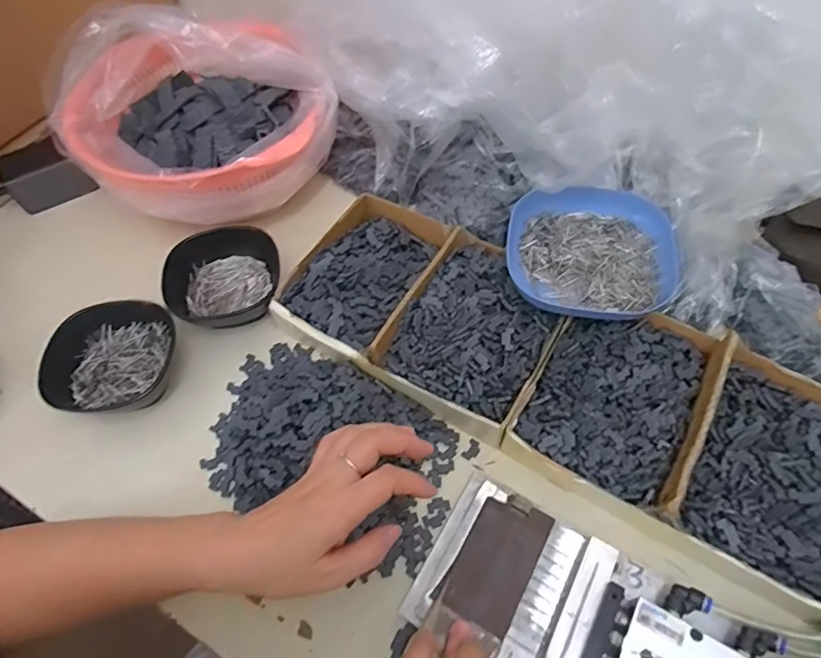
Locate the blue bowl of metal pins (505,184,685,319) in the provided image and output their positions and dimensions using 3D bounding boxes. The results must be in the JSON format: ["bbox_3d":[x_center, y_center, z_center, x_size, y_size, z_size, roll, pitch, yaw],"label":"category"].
[{"bbox_3d":[0.166,-0.068,0.489,0.147,0.037,0.136,-1,57,2],"label":"blue bowl of metal pins"}]

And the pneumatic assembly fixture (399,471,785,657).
[{"bbox_3d":[0.115,0.198,0.355,0.214,0.030,0.112,28,62,21],"label":"pneumatic assembly fixture"}]

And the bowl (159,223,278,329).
[{"bbox_3d":[-0.186,-0.046,0.524,0.111,0.051,0.101,-1,57,2],"label":"bowl"}]

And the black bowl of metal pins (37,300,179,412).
[{"bbox_3d":[-0.264,0.029,0.477,0.109,0.049,0.104,-1,57,2],"label":"black bowl of metal pins"}]

